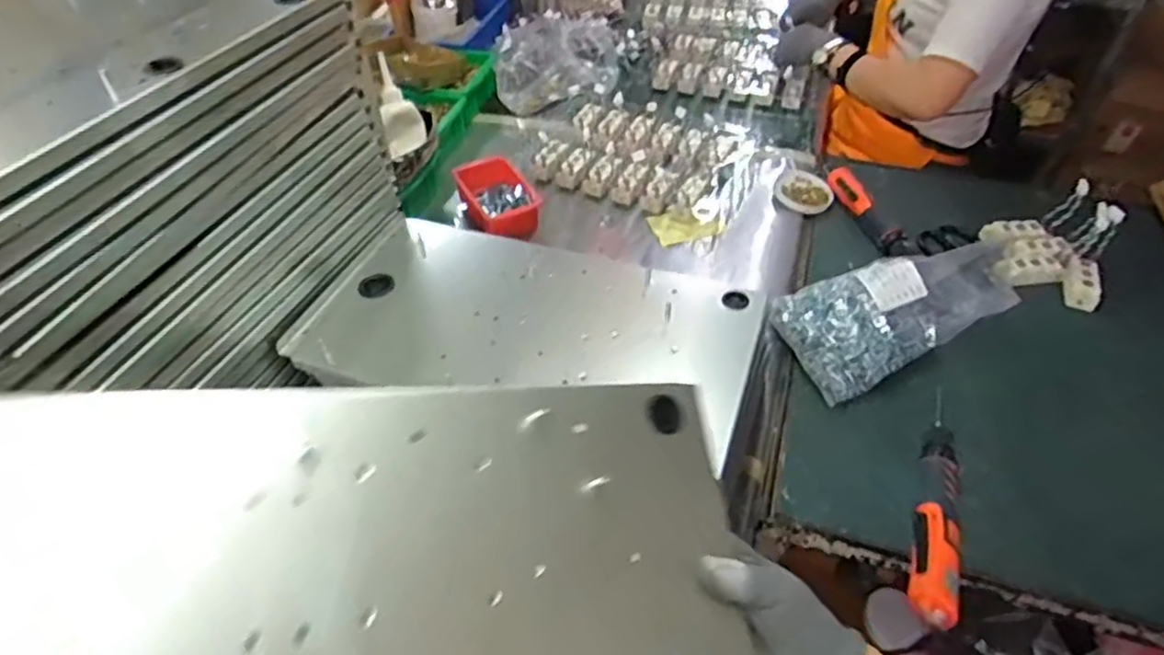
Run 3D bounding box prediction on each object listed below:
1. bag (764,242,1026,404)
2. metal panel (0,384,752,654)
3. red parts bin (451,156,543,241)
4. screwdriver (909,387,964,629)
[{"bbox_3d":[0.441,-0.052,0.879,0.383,0.112,0.149,-21,49,-19],"label":"bag"},{"bbox_3d":[-0.116,0.159,0.374,0.472,0.016,0.251,-1,67,-22],"label":"metal panel"},{"bbox_3d":[-0.137,-0.201,1.089,0.108,0.082,0.142,-21,49,-19],"label":"red parts bin"},{"bbox_3d":[0.376,0.169,0.711,0.048,0.041,0.307,16,48,16],"label":"screwdriver"}]

